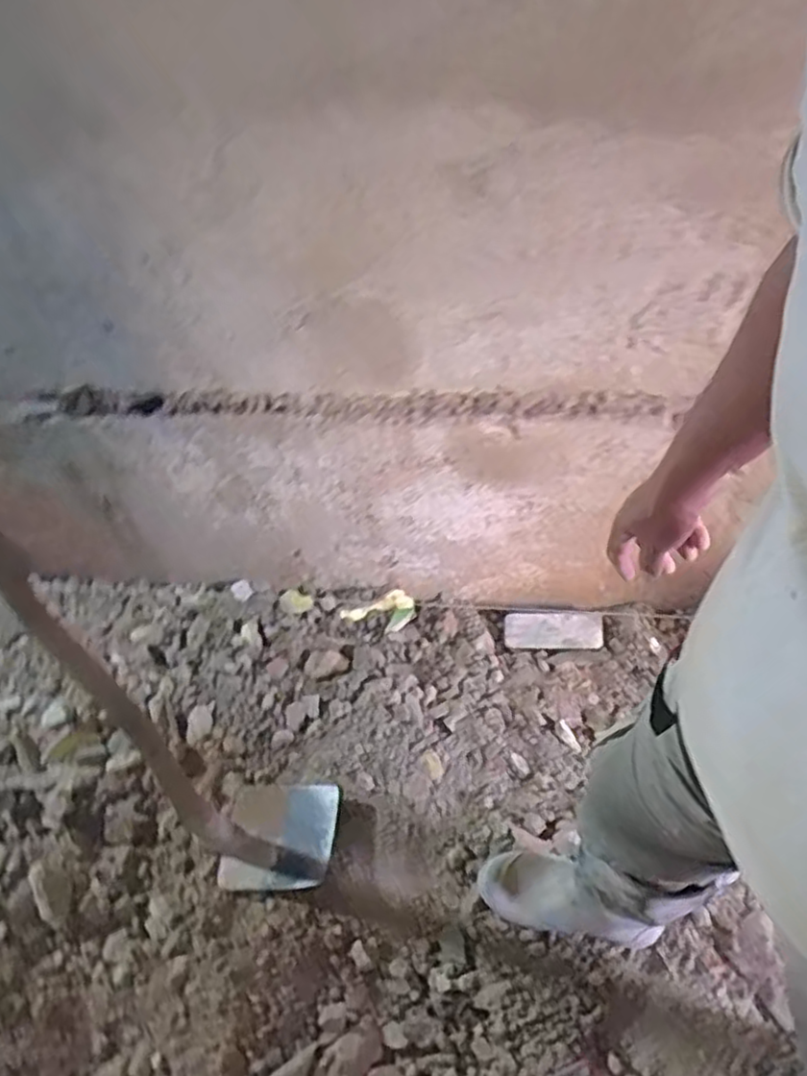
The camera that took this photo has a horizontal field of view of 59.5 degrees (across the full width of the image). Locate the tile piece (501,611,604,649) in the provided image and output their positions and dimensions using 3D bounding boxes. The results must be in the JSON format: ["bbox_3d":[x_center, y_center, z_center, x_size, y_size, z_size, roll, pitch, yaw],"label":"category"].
[{"bbox_3d":[0.318,0.196,1.508,0.201,0.014,0.078,-3,79,13],"label":"tile piece"}]

